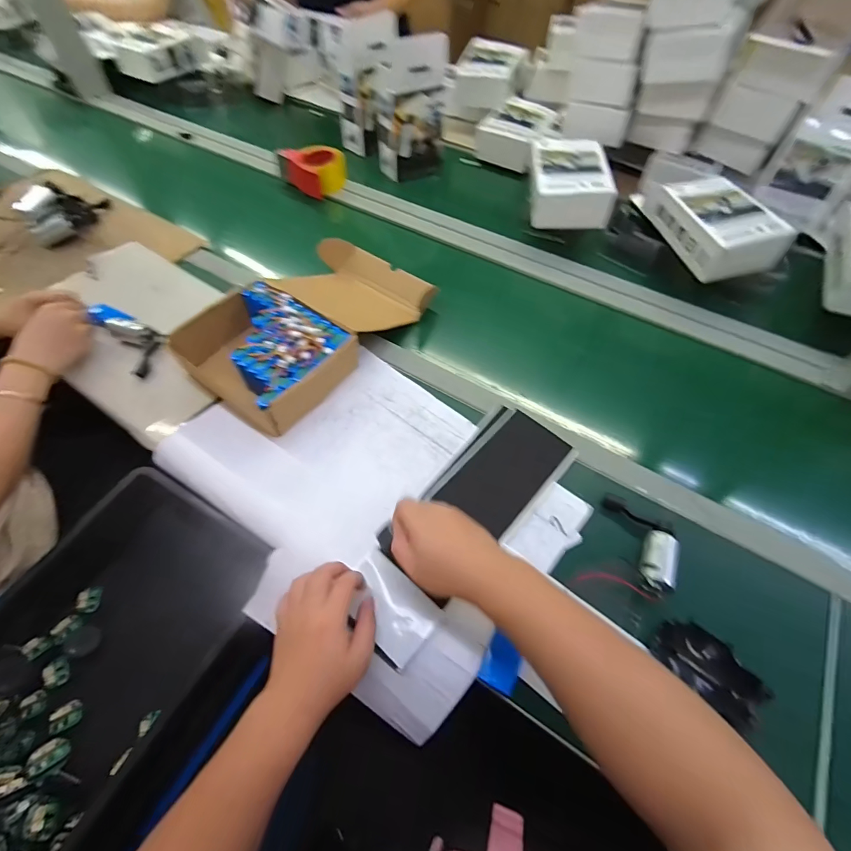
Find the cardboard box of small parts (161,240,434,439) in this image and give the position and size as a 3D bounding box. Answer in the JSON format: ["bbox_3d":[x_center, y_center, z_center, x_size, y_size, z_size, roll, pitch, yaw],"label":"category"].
[{"bbox_3d":[-0.181,-0.181,0.668,0.236,0.089,0.379,32,63,19],"label":"cardboard box of small parts"}]

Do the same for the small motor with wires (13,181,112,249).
[{"bbox_3d":[-0.722,-0.434,0.831,0.072,0.075,0.161,8,56,5],"label":"small motor with wires"}]

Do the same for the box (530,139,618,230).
[{"bbox_3d":[0.272,-0.471,0.813,0.145,0.077,0.182,0,56,0],"label":"box"}]

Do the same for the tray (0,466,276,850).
[{"bbox_3d":[-0.386,0.282,0.487,0.272,0.113,0.411,25,59,15],"label":"tray"}]

